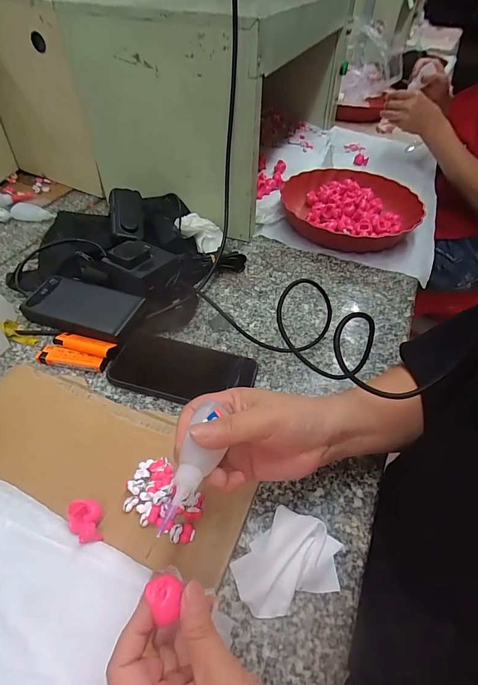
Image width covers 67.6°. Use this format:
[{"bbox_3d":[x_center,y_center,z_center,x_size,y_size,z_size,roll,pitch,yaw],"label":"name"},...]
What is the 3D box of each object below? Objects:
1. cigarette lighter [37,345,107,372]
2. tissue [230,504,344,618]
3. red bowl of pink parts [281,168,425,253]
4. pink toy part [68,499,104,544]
[{"bbox_3d":[-0.199,0.019,0.424,0.087,0.016,0.021,9,48,5],"label":"cigarette lighter"},{"bbox_3d":[0.041,0.177,0.284,0.068,0.026,0.082,35,55,26],"label":"tissue"},{"bbox_3d":[0.198,-0.242,0.654,0.230,0.049,0.244,28,52,21],"label":"red bowl of pink parts"},{"bbox_3d":[-0.126,0.147,0.293,0.025,0.016,0.031,-7,48,-9],"label":"pink toy part"}]

